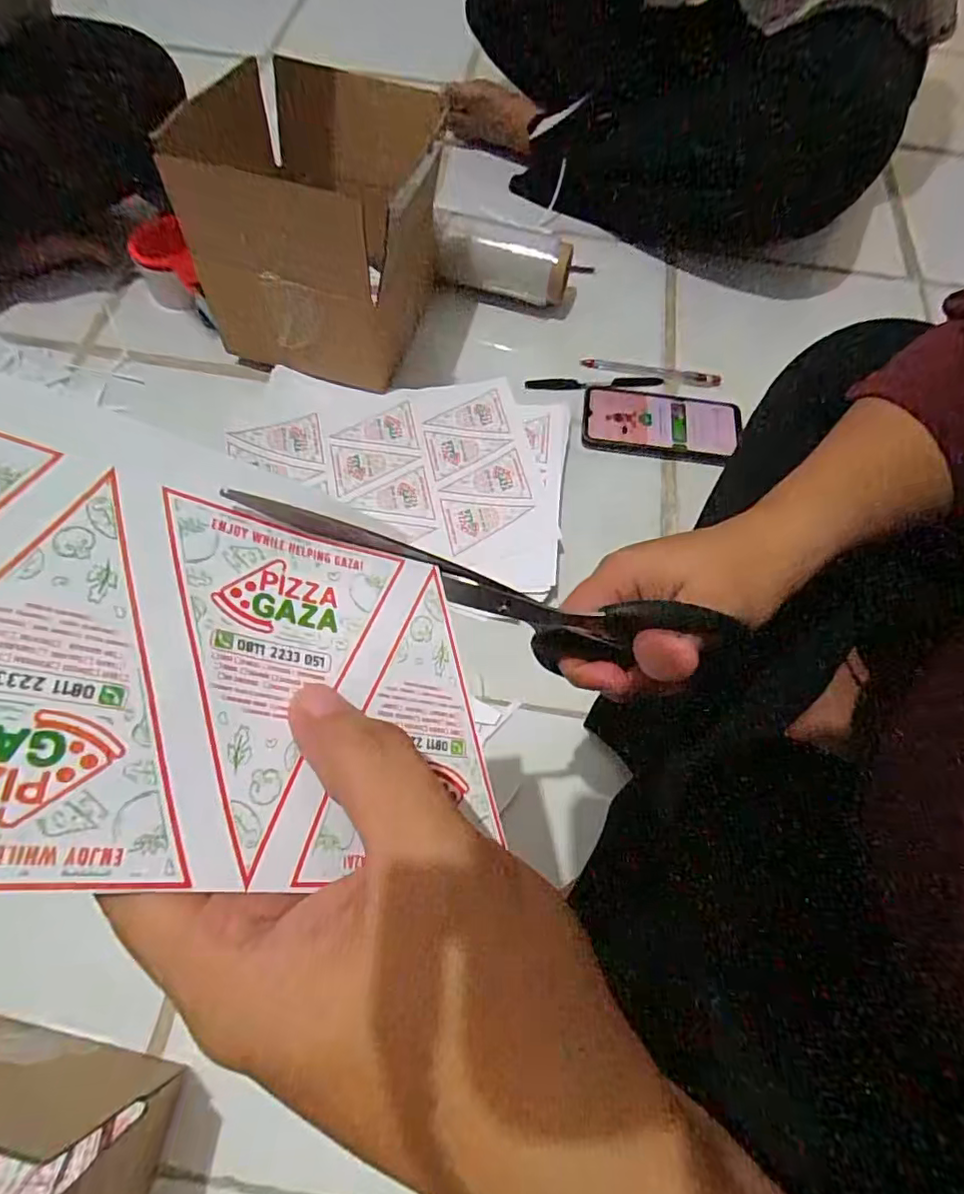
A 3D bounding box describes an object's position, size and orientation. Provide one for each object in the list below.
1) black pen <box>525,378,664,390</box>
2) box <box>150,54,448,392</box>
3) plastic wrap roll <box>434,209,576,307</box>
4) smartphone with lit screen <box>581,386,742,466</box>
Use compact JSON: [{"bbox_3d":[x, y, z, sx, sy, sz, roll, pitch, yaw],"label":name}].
[{"bbox_3d":[0.121,-0.228,0.609,0.146,0.009,0.019,-3,64,-3],"label":"black pen"},{"bbox_3d":[-0.152,-0.353,0.549,0.171,0.196,0.194,10,64,3],"label":"box"},{"bbox_3d":[0.023,-0.375,0.637,0.147,0.063,0.058,7,64,2],"label":"plastic wrap roll"},{"bbox_3d":[0.185,-0.180,0.590,0.158,0.015,0.081,9,69,3],"label":"smartphone with lit screen"}]

